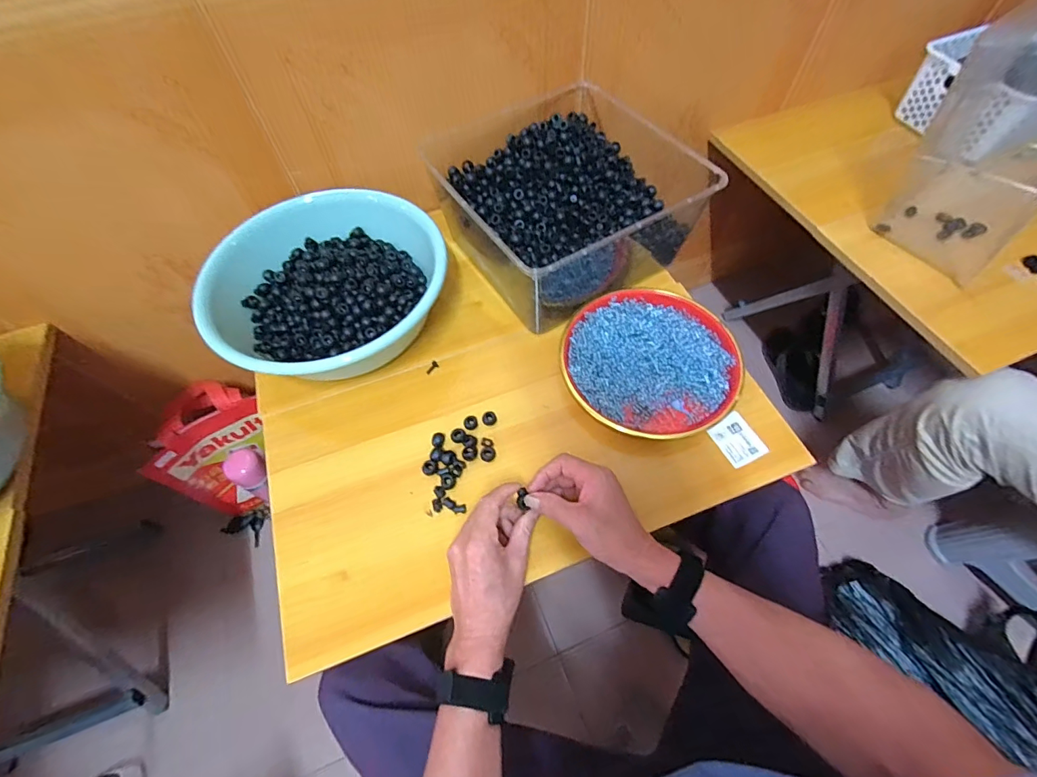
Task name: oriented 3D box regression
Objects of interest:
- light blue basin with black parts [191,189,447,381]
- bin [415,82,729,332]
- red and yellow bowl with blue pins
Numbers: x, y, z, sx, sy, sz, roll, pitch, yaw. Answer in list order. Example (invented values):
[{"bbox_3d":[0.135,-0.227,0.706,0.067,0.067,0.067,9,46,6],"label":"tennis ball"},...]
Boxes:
[{"bbox_3d":[-0.246,-0.128,0.580,0.238,0.096,0.290,37,68,21],"label":"light blue basin with black parts"},{"bbox_3d":[0.060,-0.262,0.632,0.301,0.135,0.298,-28,63,-13],"label":"bin"},{"bbox_3d":[0.167,-0.038,0.558,0.212,0.041,0.209,-1,60,2],"label":"red and yellow bowl with blue pins"}]

